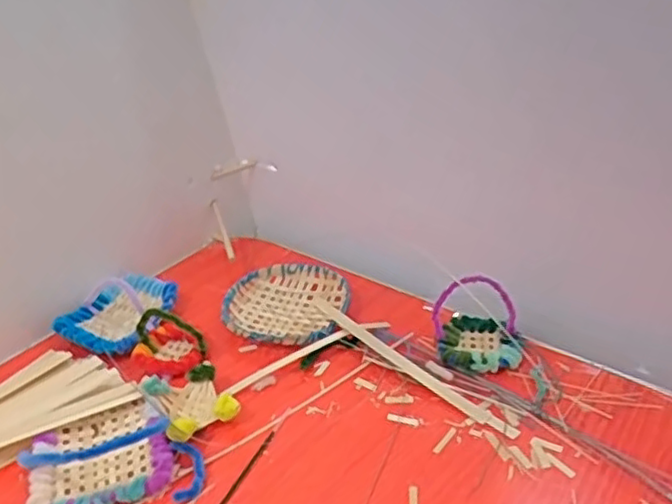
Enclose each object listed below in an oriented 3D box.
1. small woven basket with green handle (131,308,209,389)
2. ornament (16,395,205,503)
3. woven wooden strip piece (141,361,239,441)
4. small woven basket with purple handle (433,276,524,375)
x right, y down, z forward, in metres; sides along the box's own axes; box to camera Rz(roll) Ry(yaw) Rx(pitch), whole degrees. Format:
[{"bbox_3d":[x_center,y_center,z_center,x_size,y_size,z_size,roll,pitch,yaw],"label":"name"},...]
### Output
[{"bbox_3d":[-0.136,0.070,0.545,0.071,0.036,0.058,6,33,16],"label":"small woven basket with green handle"},{"bbox_3d":[-0.156,0.127,0.450,0.108,0.048,0.107,-19,35,-23],"label":"ornament"},{"bbox_3d":[-0.105,0.110,0.492,0.051,0.025,0.062,-22,36,-27],"label":"woven wooden strip piece"},{"bbox_3d":[0.111,0.052,0.524,0.067,0.058,0.059,3,32,11],"label":"small woven basket with purple handle"}]

